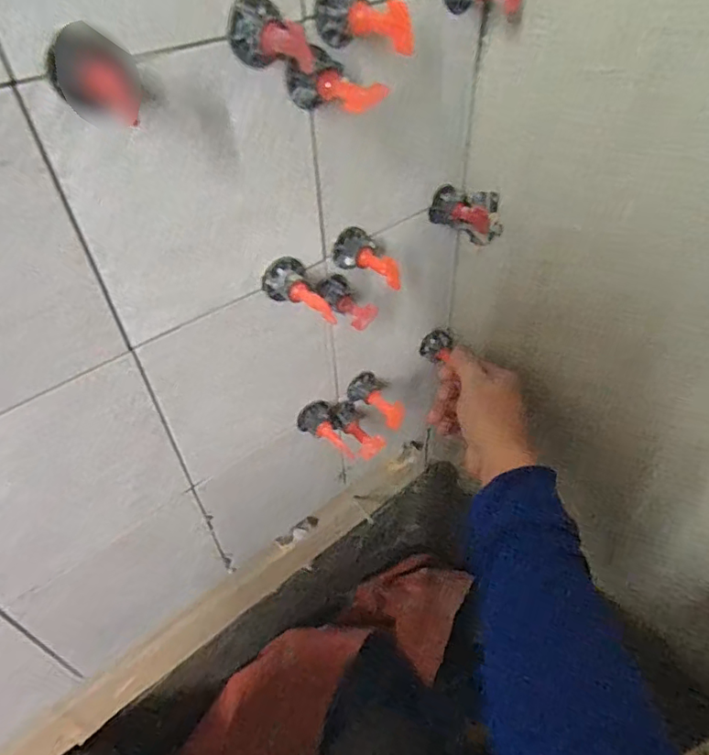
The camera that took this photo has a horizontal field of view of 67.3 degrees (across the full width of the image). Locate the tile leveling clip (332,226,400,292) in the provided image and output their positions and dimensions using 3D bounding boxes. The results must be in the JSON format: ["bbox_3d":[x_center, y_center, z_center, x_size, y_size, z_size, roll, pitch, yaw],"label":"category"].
[{"bbox_3d":[0.009,-0.086,0.390,0.030,0.024,0.052,-23,48,-20],"label":"tile leveling clip"}]

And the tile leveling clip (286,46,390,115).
[{"bbox_3d":[-0.008,-0.162,0.299,0.056,0.029,0.031,34,55,31],"label":"tile leveling clip"}]

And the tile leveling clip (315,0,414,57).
[{"bbox_3d":[0.005,-0.193,0.288,0.030,0.029,0.051,-29,50,-25],"label":"tile leveling clip"}]

